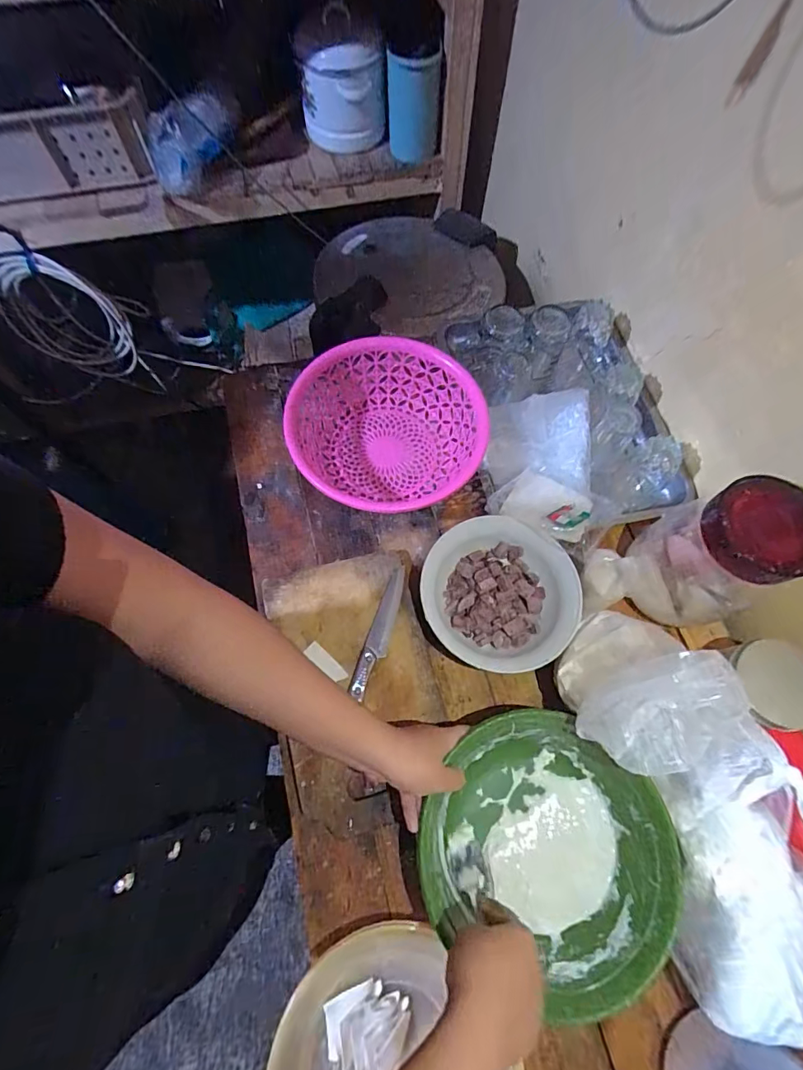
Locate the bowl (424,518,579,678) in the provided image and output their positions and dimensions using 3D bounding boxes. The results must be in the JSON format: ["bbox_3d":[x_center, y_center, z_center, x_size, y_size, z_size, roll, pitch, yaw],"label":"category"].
[{"bbox_3d":[0.117,0.074,0.569,0.182,0.049,0.179,1,68,-1],"label":"bowl"}]

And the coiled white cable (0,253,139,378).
[{"bbox_3d":[-0.861,-0.553,1.183,0.353,0.301,0.093,16,68,5],"label":"coiled white cable"}]

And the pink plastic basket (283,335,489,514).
[{"bbox_3d":[-0.020,-0.141,0.647,0.258,0.084,0.253,1,68,-1],"label":"pink plastic basket"}]

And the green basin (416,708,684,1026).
[{"bbox_3d":[0.142,0.308,0.473,0.229,0.083,0.208,39,72,13],"label":"green basin"}]

